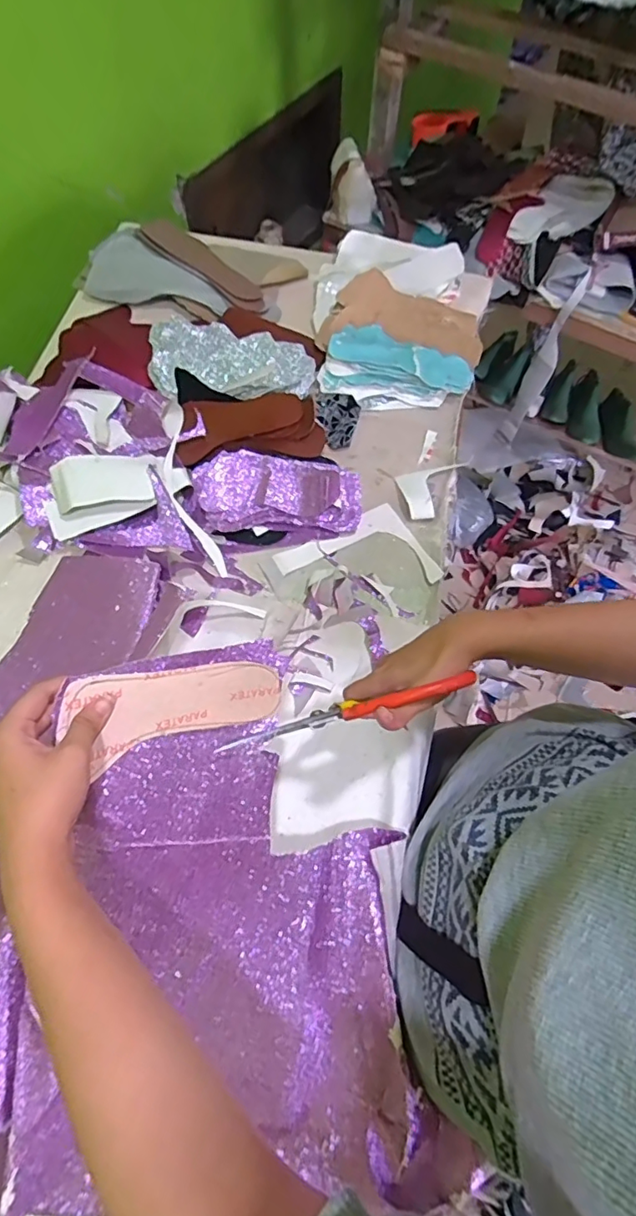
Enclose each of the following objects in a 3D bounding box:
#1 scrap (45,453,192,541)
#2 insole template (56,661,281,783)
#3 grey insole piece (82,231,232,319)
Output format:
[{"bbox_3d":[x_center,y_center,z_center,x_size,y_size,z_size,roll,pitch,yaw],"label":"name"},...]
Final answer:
[{"bbox_3d":[-0.235,-0.144,0.634,0.158,0.043,0.075,-20,66,-10],"label":"scrap"},{"bbox_3d":[-0.105,0.068,0.401,0.150,0.011,0.063,-16,101,-13],"label":"insole template"},{"bbox_3d":[-0.241,-0.489,0.823,0.239,0.014,0.111,31,87,13],"label":"grey insole piece"}]

